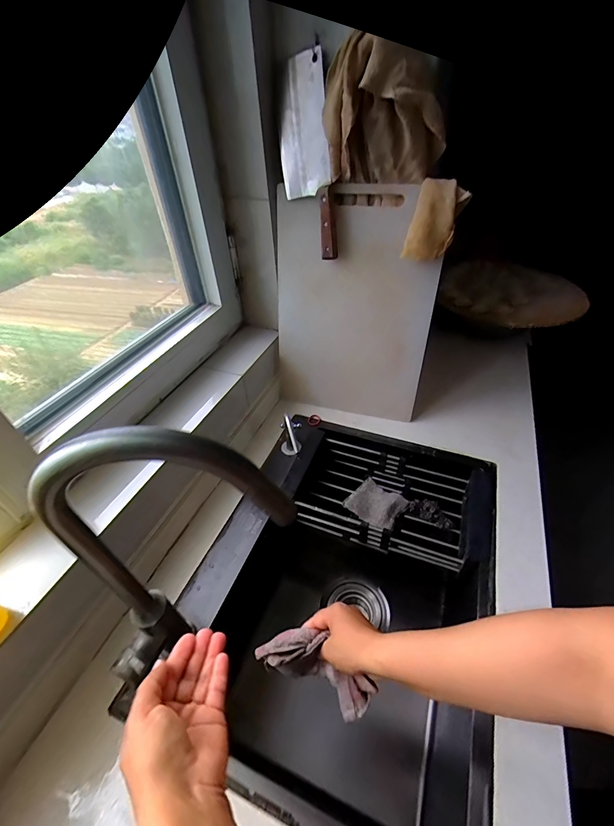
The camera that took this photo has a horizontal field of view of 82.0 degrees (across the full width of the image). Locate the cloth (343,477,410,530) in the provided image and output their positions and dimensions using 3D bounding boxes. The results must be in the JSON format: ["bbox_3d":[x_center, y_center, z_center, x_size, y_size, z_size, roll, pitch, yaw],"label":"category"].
[{"bbox_3d":[0.144,0.187,0.736,0.104,0.023,0.094,30,52,31],"label":"cloth"}]

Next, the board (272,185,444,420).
[{"bbox_3d":[0.082,-0.200,0.723,0.319,0.445,0.028,14,39,20],"label":"board"}]

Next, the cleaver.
[{"bbox_3d":[-0.001,-0.431,0.624,0.103,0.290,0.016,8,30,35],"label":"cleaver"}]

